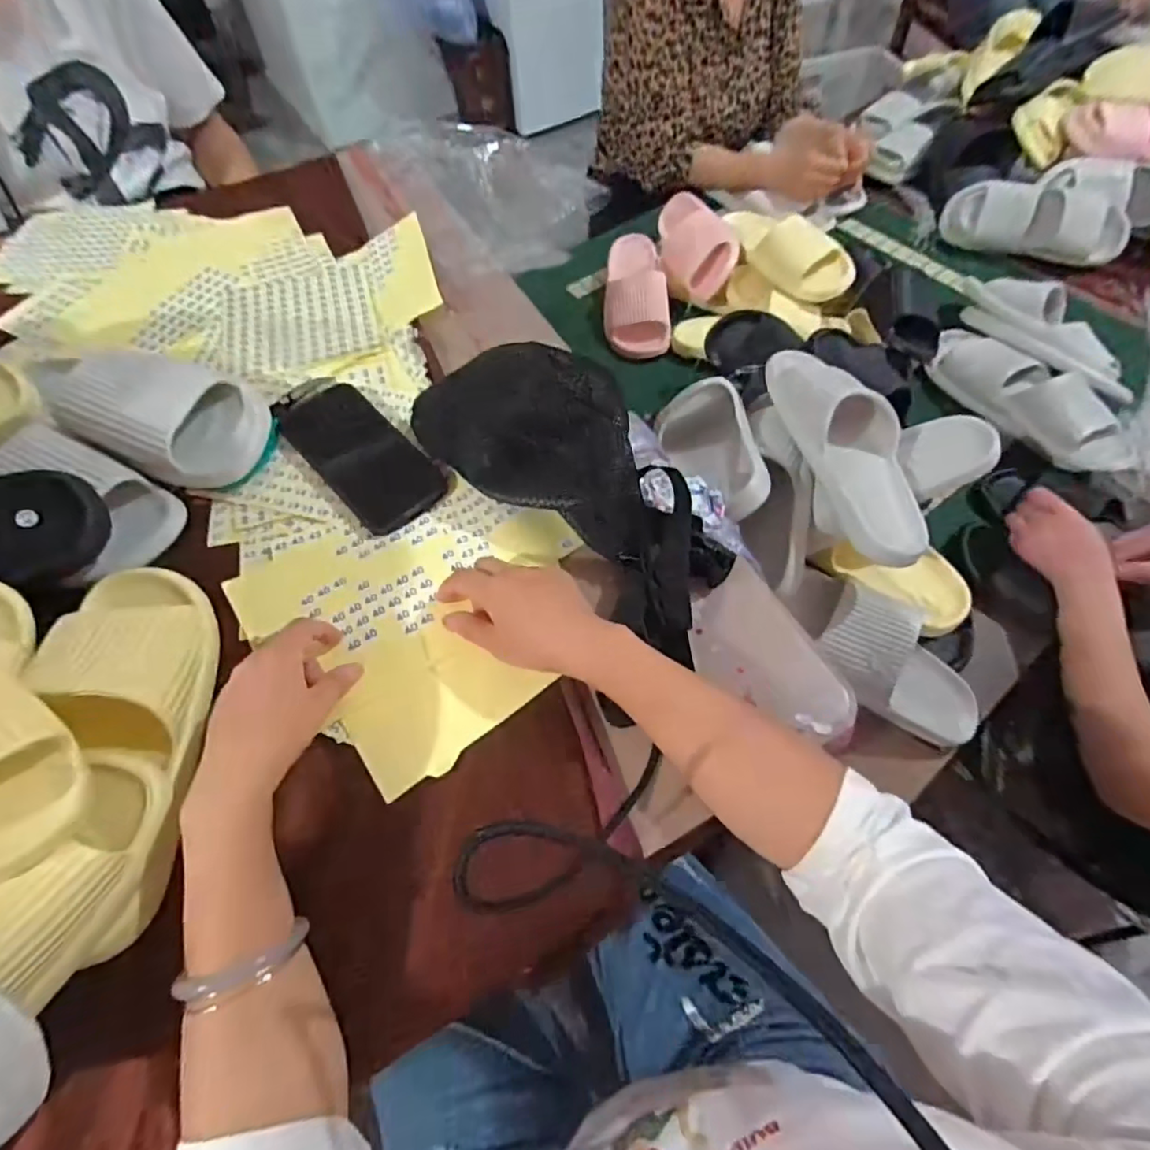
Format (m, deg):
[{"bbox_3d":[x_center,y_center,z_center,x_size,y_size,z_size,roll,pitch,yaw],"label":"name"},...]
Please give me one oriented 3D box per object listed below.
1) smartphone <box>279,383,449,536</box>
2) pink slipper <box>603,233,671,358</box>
[{"bbox_3d":[-0.191,-0.109,0.535,0.078,0.008,0.167,-42,75,-11],"label":"smartphone"},{"bbox_3d":[0.103,-0.477,1.012,0.105,0.073,0.257,1,60,2],"label":"pink slipper"}]

